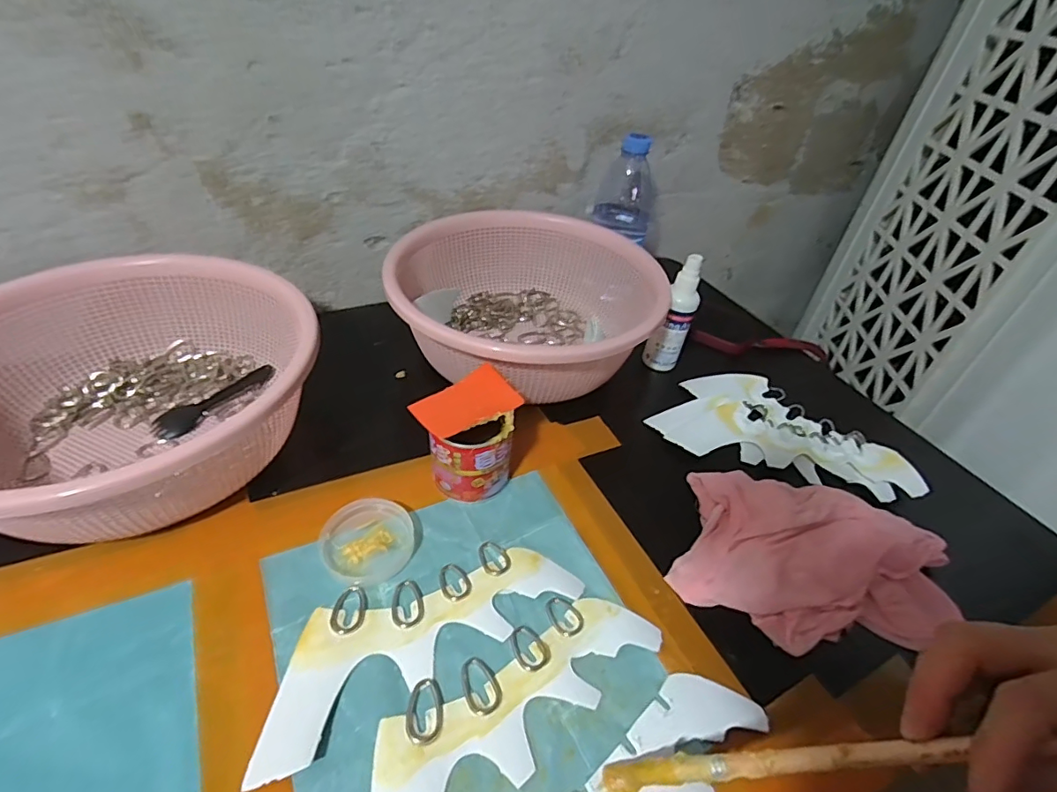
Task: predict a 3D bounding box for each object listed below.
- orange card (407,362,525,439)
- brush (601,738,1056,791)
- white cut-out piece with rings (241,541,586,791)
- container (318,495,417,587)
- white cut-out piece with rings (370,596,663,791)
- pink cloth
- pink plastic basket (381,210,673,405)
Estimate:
[{"bbox_3d":[-0.047,0.005,0.402,0.081,0.004,0.051,-30,52,-33],"label":"orange card"},{"bbox_3d":[0.161,0.167,0.237,0.267,0.009,0.013,-21,36,21],"label":"brush"},{"bbox_3d":[-0.073,0.149,0.339,0.208,0.008,0.079,-22,48,-28],"label":"white cut-out piece with rings"},{"bbox_3d":[-0.118,0.106,0.379,0.063,0.010,0.064,3,41,-3],"label":"container"},{"bbox_3d":[-0.013,0.186,0.304,0.207,0.008,0.083,-29,52,-33],"label":"white cut-out piece with rings"},{"bbox_3d":[0.217,0.122,0.381,0.193,0.036,0.121,15,42,10],"label":"pink cloth"},{"bbox_3d":[-0.014,-0.095,0.543,0.255,0.107,0.255,3,41,-3],"label":"pink plastic basket"}]

